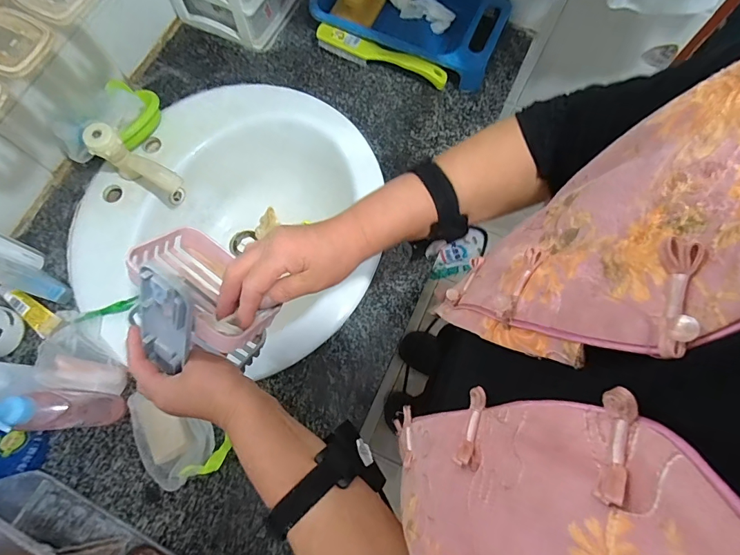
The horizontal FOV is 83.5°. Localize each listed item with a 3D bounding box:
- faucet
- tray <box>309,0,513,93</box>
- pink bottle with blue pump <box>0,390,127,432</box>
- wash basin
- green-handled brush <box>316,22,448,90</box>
[{"bbox_3d":[-0.330,-0.154,0.596,0.134,0.104,0.041,32,75,9],"label":"faucet"},{"bbox_3d":[0.063,-0.451,0.720,0.321,0.054,0.194,24,74,6],"label":"tray"},{"bbox_3d":[-0.337,0.145,0.453,0.051,0.184,0.043,4,73,0],"label":"pink bottle with blue pump"},{"bbox_3d":[-0.215,-0.073,0.684,0.444,0.148,0.457,7,73,1],"label":"wash basin"},{"bbox_3d":[0.018,-0.372,0.704,0.231,0.042,0.024,23,74,6],"label":"green-handled brush"}]

